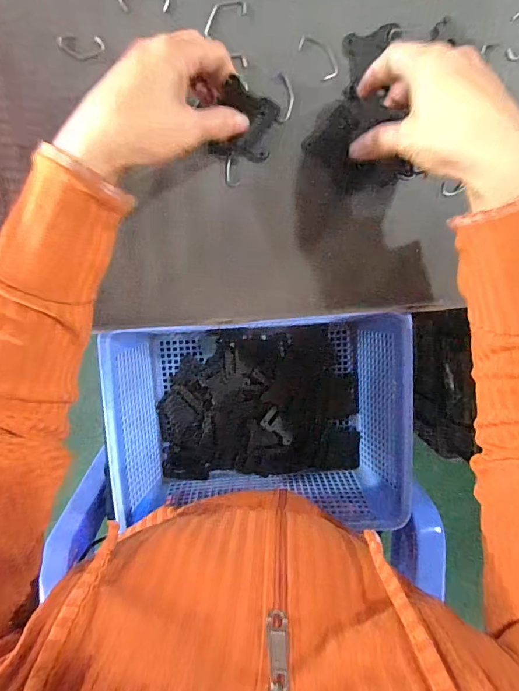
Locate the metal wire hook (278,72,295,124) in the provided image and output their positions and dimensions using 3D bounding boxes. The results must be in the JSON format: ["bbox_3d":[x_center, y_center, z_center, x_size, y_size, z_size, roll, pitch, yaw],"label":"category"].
[{"bbox_3d":[0.022,-0.200,0.319,0.012,0.004,0.037,-1,97,-3],"label":"metal wire hook"}]

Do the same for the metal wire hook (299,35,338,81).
[{"bbox_3d":[0.047,-0.231,0.315,0.018,0.004,0.039,-39,98,2],"label":"metal wire hook"}]

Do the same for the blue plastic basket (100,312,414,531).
[{"bbox_3d":[0.001,0.077,0.438,0.296,0.103,0.206,-1,99,-3],"label":"blue plastic basket"}]

